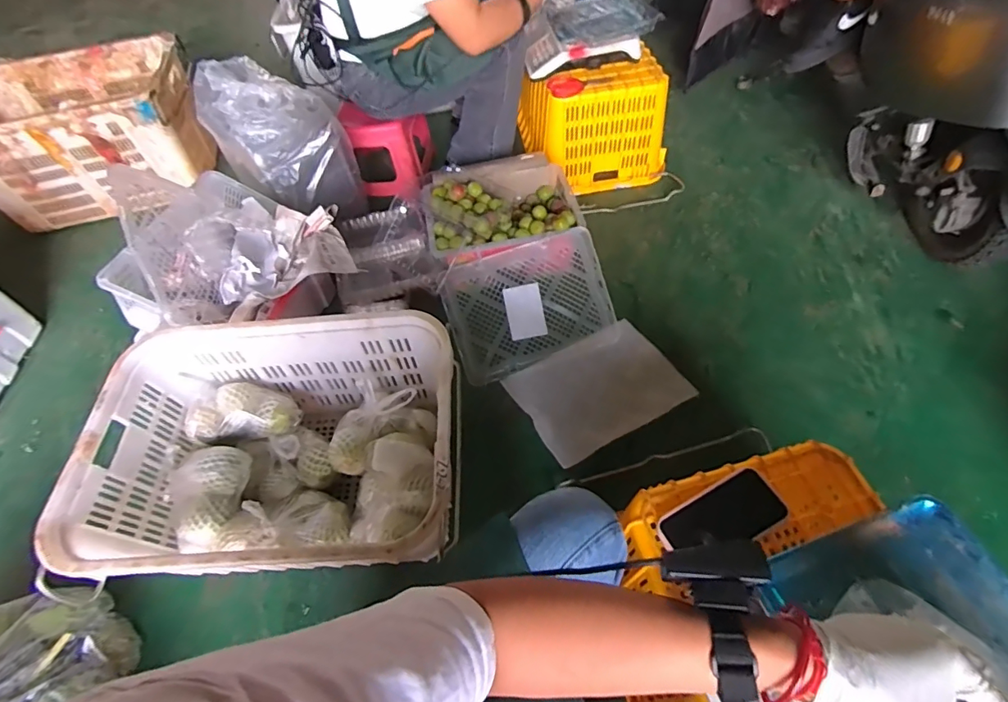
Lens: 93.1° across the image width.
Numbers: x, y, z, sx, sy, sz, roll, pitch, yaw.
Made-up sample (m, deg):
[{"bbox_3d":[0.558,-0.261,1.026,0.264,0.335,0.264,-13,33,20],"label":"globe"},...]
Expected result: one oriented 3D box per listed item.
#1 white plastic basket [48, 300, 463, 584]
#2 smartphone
[{"bbox_3d":[-0.375,0.191,0.880,0.592,0.275,0.419,-4,55,2],"label":"white plastic basket"},{"bbox_3d":[0.284,0.218,0.624,0.162,0.014,0.076,-25,57,-12],"label":"smartphone"}]

